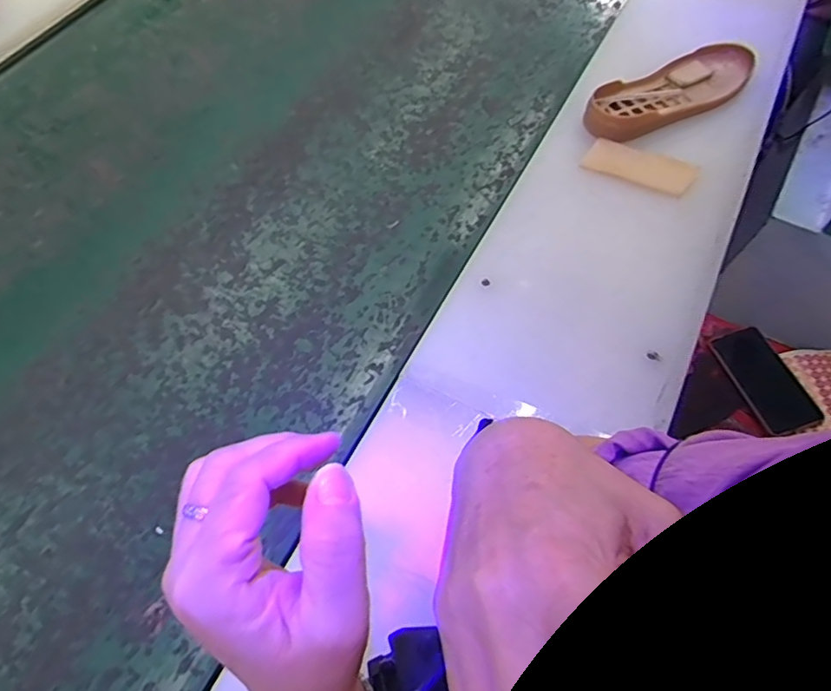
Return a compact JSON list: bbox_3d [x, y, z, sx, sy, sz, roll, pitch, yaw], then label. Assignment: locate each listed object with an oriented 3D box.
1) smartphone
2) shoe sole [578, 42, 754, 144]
[{"bbox_3d":[0.504,0.046,0.792,0.075,0.014,0.163,-19,59,5],"label":"smartphone"},{"bbox_3d":[0.334,-0.330,0.703,0.251,0.033,0.083,-31,63,-14],"label":"shoe sole"}]

